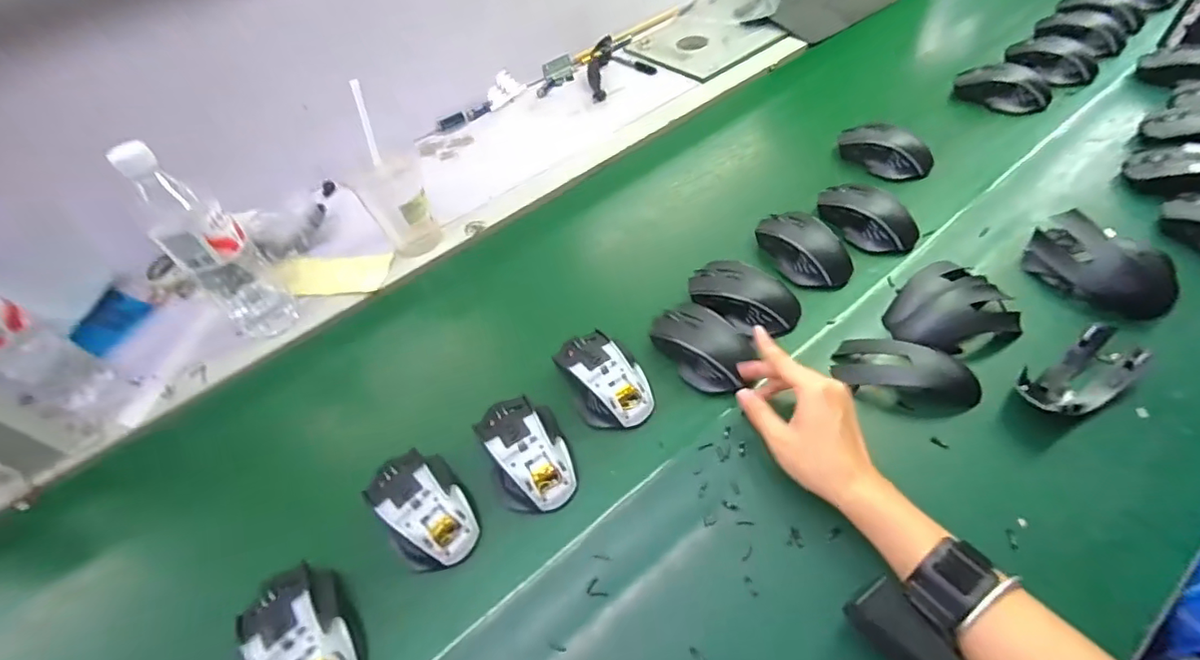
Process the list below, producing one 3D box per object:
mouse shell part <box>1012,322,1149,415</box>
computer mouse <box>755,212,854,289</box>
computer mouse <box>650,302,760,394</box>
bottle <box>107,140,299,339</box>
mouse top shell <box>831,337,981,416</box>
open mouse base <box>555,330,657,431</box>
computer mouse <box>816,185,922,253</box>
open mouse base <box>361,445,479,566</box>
[{"bbox_3d":[0.412,0.038,0.454,0.111,0.027,0.053,-24,51,-13],"label":"mouse shell part"},{"bbox_3d":[0.231,-0.095,0.596,0.073,0.036,0.115,-31,55,-14],"label":"computer mouse"},{"bbox_3d":[0.101,0.014,0.522,0.063,0.038,0.108,-38,62,-19],"label":"computer mouse"},{"bbox_3d":[-0.408,-0.081,0.565,0.072,0.238,0.069,33,61,30],"label":"bottle"},{"bbox_3d":[0.279,0.039,0.483,0.116,0.026,0.065,21,55,24],"label":"mouse top shell"},{"bbox_3d":[0.003,0.045,0.518,0.068,0.031,0.109,-25,58,-11],"label":"open mouse base"},{"bbox_3d":[0.311,-0.134,0.616,0.069,0.034,0.116,-34,56,-16],"label":"computer mouse"},{"bbox_3d":[-0.155,0.151,0.460,0.067,0.033,0.111,-35,54,-21],"label":"open mouse base"}]

